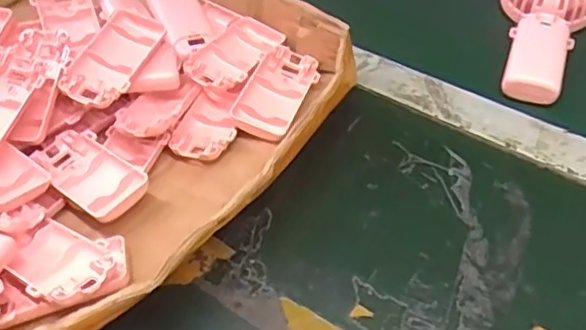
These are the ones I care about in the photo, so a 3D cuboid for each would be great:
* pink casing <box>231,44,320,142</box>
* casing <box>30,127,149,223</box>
[{"bbox_3d":[-0.012,-0.060,0.493,0.046,0.018,0.094,16,52,16],"label":"pink casing"},{"bbox_3d":[-0.145,0.006,0.444,0.093,0.013,0.046,32,58,27],"label":"casing"}]

